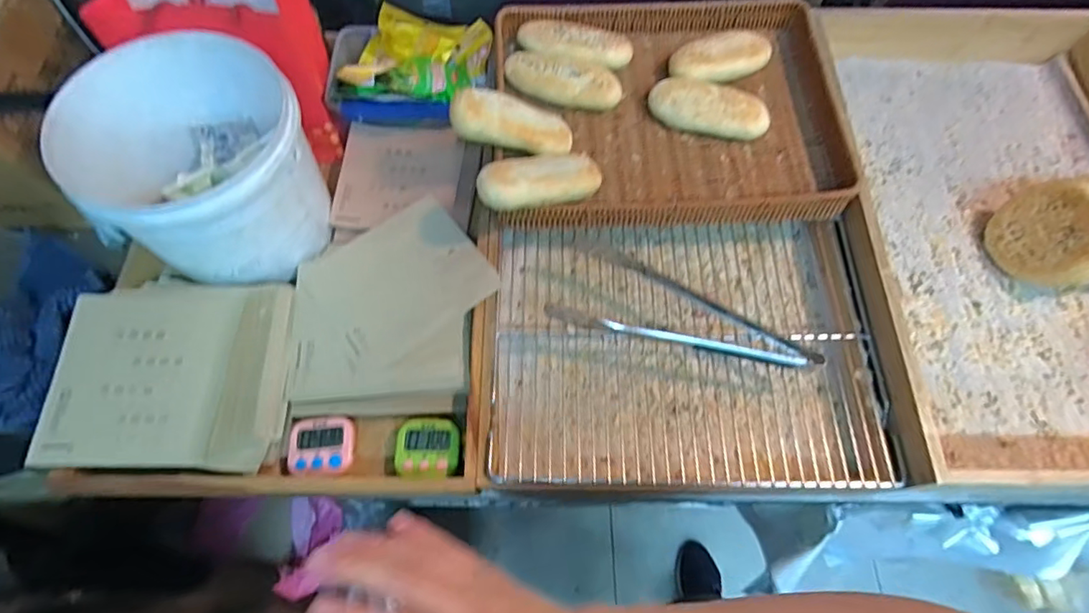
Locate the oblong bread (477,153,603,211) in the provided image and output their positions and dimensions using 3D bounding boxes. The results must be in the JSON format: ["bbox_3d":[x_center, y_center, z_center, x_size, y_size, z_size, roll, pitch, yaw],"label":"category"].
[{"bbox_3d":[0.000,-0.139,0.589,0.152,0.035,0.061,-16,66,-29],"label":"oblong bread"}]

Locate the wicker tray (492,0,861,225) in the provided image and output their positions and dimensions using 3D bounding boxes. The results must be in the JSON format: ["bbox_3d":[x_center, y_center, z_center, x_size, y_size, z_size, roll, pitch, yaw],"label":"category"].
[{"bbox_3d":[0.149,-0.245,0.682,0.415,0.061,0.323,0,66,0],"label":"wicker tray"}]

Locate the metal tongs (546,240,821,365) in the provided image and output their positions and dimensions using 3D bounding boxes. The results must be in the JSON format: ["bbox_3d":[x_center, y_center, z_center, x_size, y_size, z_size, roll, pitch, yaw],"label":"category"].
[{"bbox_3d":[0.153,0.006,0.584,0.276,0.044,0.114,18,67,7],"label":"metal tongs"}]

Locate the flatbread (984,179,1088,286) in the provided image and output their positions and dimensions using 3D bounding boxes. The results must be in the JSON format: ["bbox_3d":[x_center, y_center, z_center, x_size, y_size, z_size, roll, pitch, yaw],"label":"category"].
[{"bbox_3d":[0.576,-0.084,0.616,0.021,0.114,0.116,5,59,-29],"label":"flatbread"}]

